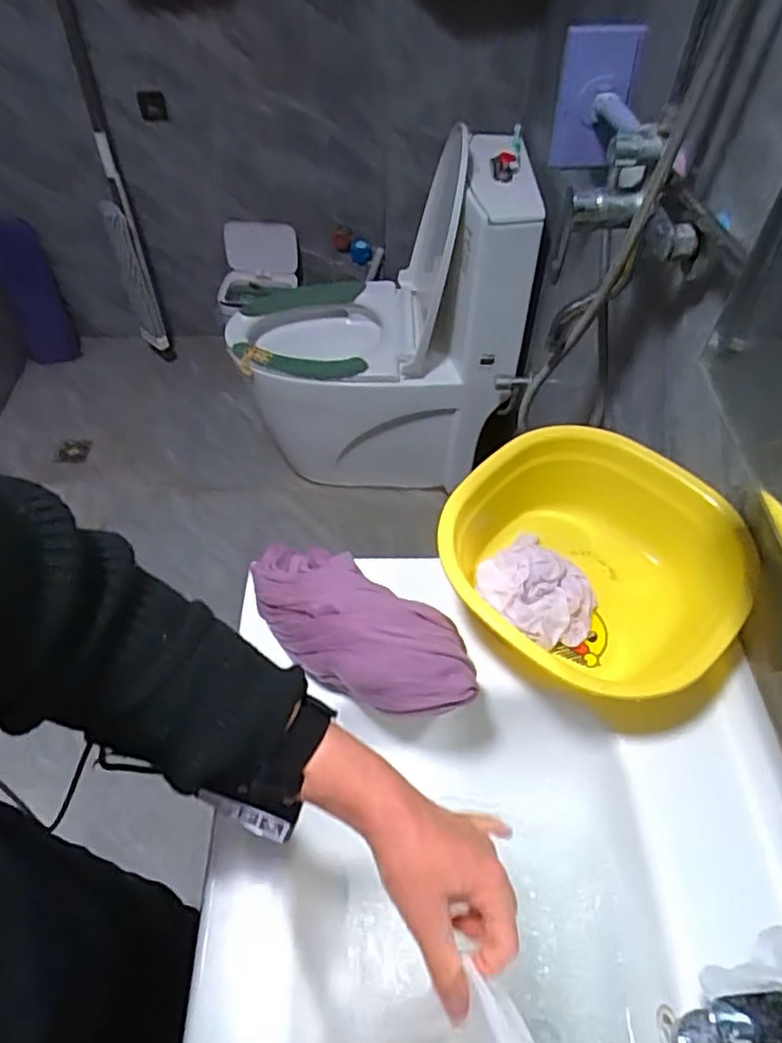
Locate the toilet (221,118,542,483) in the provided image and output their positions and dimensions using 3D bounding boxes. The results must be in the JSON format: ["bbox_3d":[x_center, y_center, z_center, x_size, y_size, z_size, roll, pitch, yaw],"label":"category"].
[{"bbox_3d":[-0.085,-0.512,1.611,0.732,0.798,0.542,1,52,1],"label":"toilet"}]

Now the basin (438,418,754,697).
[{"bbox_3d":[0.180,0.044,0.631,0.251,0.107,0.252,35,59,24],"label":"basin"}]

